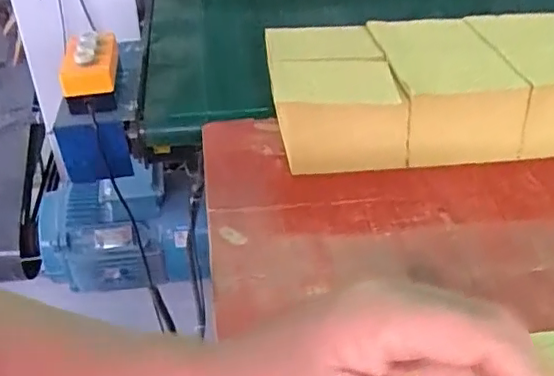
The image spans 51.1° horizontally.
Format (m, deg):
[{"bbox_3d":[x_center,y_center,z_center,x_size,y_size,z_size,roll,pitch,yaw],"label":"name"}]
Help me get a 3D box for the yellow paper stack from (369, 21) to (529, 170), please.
[{"bbox_3d":[0.247,-0.152,0.895,0.169,0.126,0.257,-4,35,-6],"label":"yellow paper stack"}]

